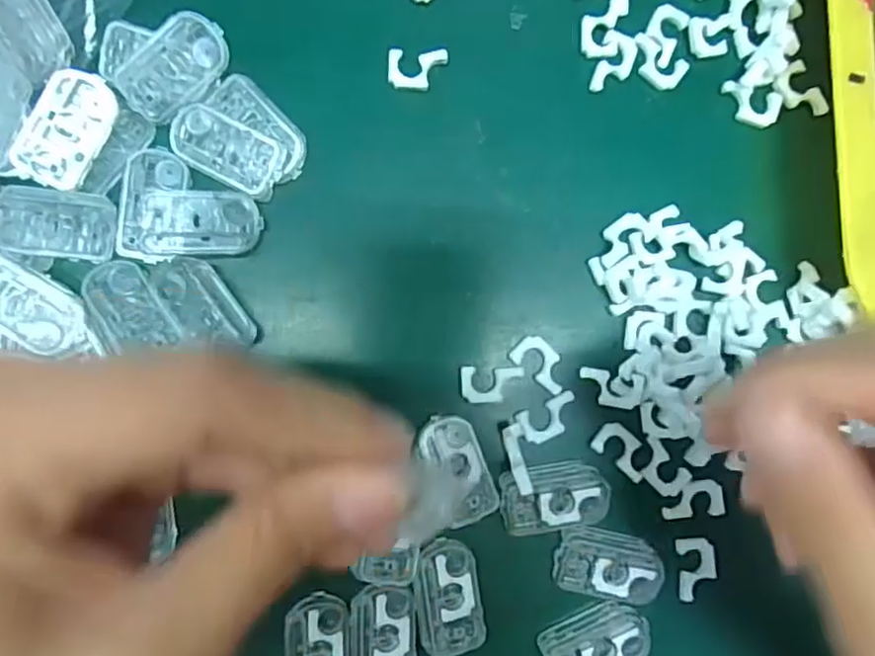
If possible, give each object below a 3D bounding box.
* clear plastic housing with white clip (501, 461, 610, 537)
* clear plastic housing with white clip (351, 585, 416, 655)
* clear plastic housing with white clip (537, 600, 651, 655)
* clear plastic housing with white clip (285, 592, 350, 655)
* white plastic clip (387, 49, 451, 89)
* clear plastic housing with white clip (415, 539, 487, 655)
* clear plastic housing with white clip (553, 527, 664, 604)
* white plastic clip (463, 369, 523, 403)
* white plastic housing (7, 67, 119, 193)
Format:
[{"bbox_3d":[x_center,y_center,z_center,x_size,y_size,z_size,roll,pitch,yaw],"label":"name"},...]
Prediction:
[{"bbox_3d":[0.041,0.058,0.215,0.036,0.004,0.022,-6,87,-6],"label":"clear plastic housing with white clip"},{"bbox_3d":[-0.017,0.105,0.207,0.021,0.004,0.038,0,87,-6],"label":"clear plastic housing with white clip"},{"bbox_3d":[0.054,0.108,0.217,0.036,0.007,0.023,-25,89,-7],"label":"clear plastic housing with white clip"},{"bbox_3d":[-0.039,0.108,0.207,0.020,0.004,0.038,-1,87,-6],"label":"clear plastic housing with white clip"},{"bbox_3d":[-0.006,-0.090,0.217,0.021,0.004,0.013,-3,87,-6],"label":"white plastic clip"},{"bbox_3d":[0.004,0.091,0.210,0.022,0.004,0.039,-7,87,-6],"label":"clear plastic housing with white clip"},{"bbox_3d":[0.060,0.082,0.216,0.036,0.005,0.022,14,85,-5],"label":"clear plastic housing with white clip"},{"bbox_3d":[0.019,0.020,0.216,0.021,0.004,0.012,1,87,-6],"label":"white plastic clip"},{"bbox_3d":[-0.116,-0.062,0.198,0.021,0.004,0.037,29,91,-27],"label":"white plastic housing"}]

